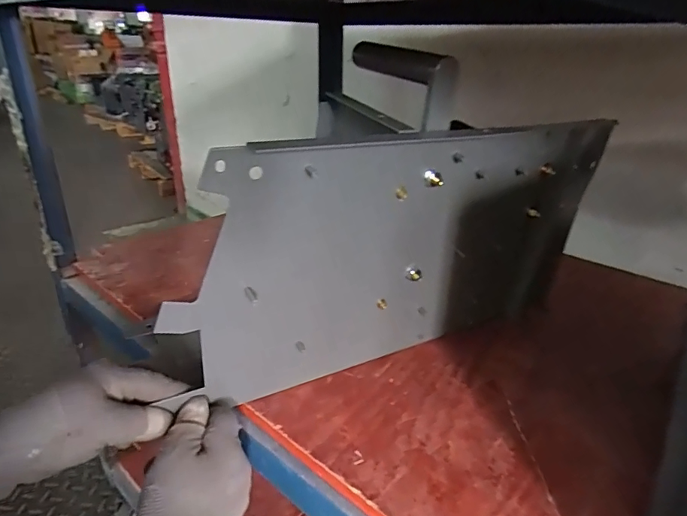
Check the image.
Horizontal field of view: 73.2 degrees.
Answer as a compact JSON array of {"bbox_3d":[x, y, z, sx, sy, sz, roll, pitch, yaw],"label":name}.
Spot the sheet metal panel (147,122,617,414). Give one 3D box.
[{"bbox_3d":[0.073,-0.003,0.459,0.453,0.247,0.019,-9,33,-26],"label":"sheet metal panel"}]

